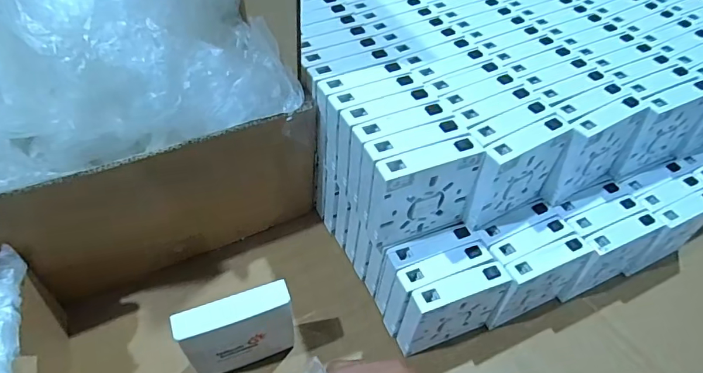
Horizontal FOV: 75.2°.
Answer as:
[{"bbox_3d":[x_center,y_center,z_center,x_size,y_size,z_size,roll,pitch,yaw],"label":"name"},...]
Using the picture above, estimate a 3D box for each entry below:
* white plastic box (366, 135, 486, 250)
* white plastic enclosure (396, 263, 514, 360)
[{"bbox_3d":[0.056,0.007,0.370,0.090,0.088,0.024,-16,53,-17],"label":"white plastic box"},{"bbox_3d":[0.086,0.110,0.400,0.087,0.087,0.024,-16,53,-18],"label":"white plastic enclosure"}]

